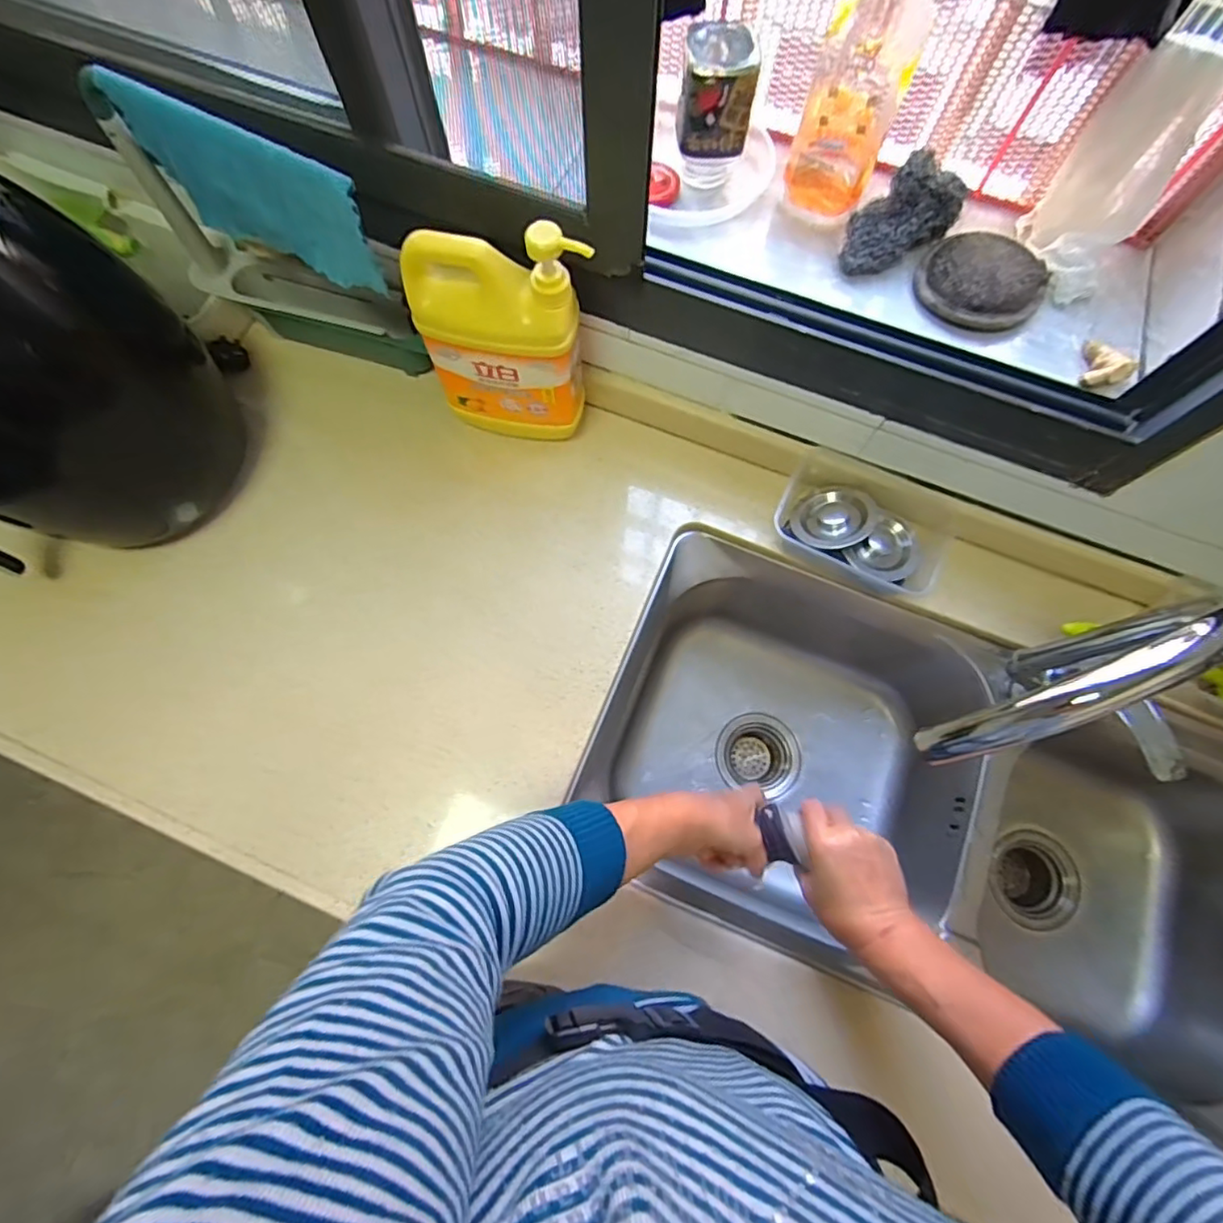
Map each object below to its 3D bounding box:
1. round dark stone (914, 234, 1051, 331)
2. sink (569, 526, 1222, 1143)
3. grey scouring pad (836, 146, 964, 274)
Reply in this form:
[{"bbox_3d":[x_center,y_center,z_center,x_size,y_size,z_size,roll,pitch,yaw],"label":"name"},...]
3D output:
[{"bbox_3d":[0.346,-0.310,0.559,0.110,0.028,0.099,35,77,8],"label":"round dark stone"},{"bbox_3d":[0.338,0.217,0.690,0.716,0.238,0.363,22,75,5],"label":"sink"},{"bbox_3d":[0.267,-0.366,0.560,0.109,0.070,0.060,-27,77,-8],"label":"grey scouring pad"}]

